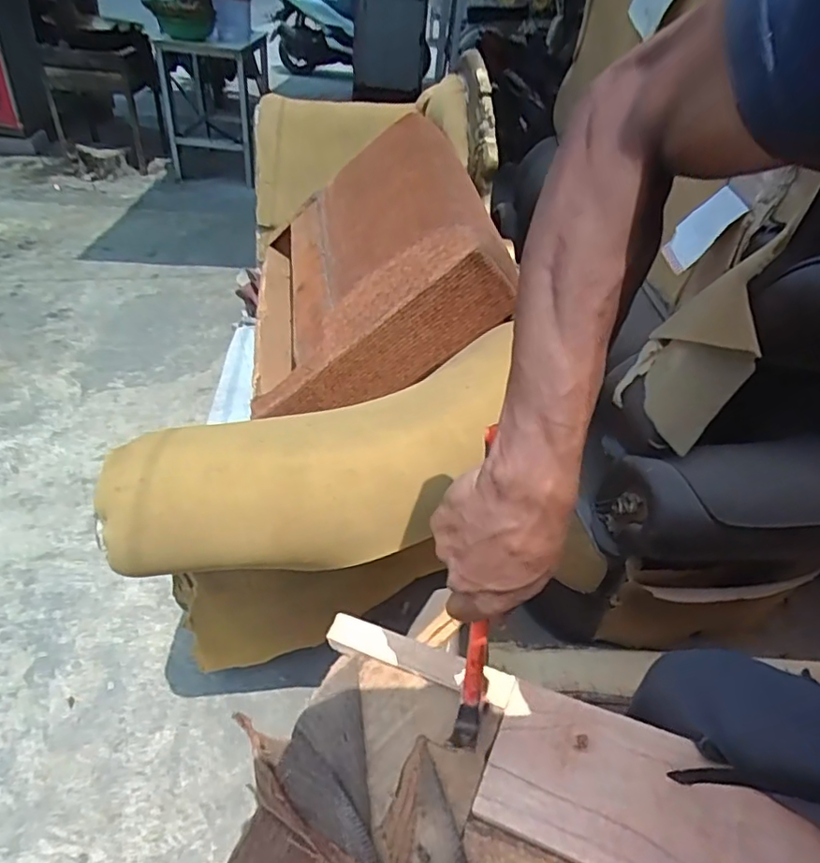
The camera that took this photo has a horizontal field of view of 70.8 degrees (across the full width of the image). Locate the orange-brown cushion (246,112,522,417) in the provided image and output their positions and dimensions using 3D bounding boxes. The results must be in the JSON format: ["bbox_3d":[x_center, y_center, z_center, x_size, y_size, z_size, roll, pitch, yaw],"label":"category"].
[{"bbox_3d":[-0.119,-0.424,1.365,0.568,0.144,0.827,-34,48,18],"label":"orange-brown cushion"}]

